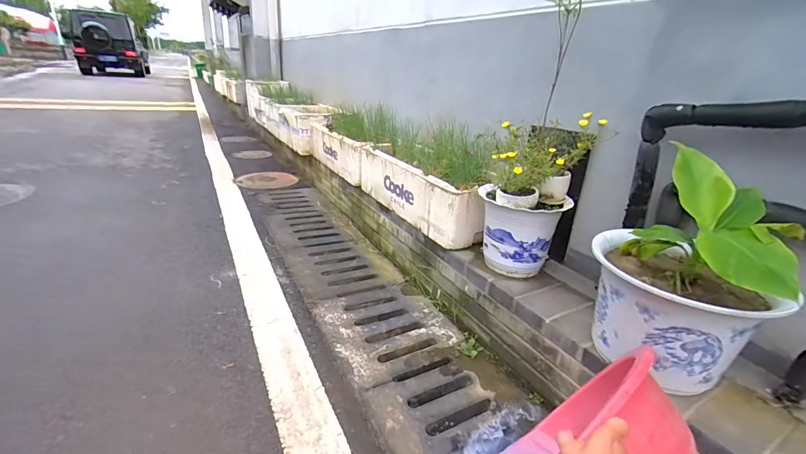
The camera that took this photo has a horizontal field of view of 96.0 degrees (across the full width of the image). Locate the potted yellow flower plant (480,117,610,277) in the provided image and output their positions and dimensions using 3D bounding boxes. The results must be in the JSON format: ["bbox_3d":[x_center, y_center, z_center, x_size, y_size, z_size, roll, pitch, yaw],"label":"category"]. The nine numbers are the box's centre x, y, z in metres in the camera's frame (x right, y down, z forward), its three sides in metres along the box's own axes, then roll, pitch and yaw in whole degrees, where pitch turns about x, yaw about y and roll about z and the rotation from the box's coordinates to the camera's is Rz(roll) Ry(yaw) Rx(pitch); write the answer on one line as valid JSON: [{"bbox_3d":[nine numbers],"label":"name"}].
[{"bbox_3d":[0.416,-0.084,1.183,0.292,0.496,0.364,14,24,17],"label":"potted yellow flower plant"}]

